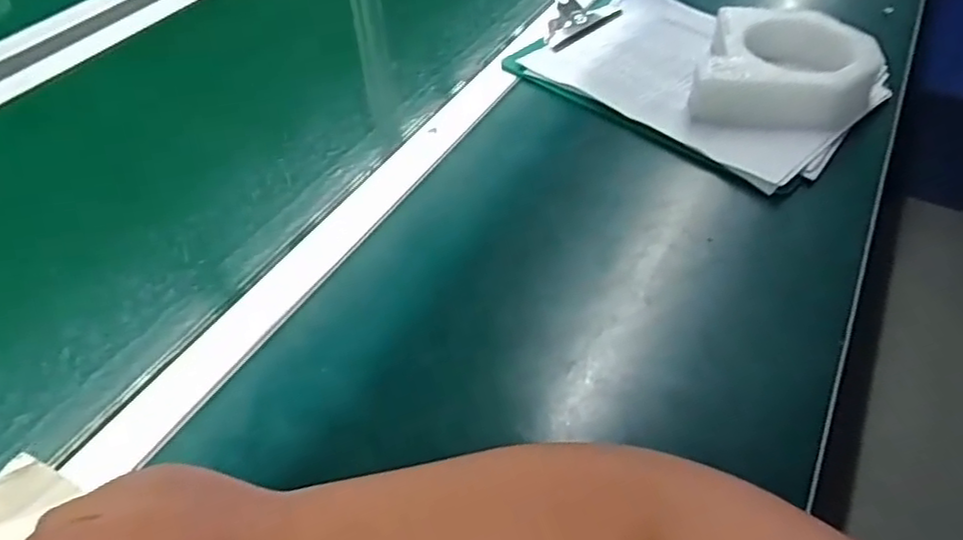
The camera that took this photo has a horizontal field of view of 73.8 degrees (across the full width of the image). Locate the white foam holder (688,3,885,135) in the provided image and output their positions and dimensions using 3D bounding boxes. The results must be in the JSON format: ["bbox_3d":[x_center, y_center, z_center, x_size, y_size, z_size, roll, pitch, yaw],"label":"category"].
[{"bbox_3d":[0.283,-0.180,0.596,0.151,0.046,0.168,18,49,18],"label":"white foam holder"}]

